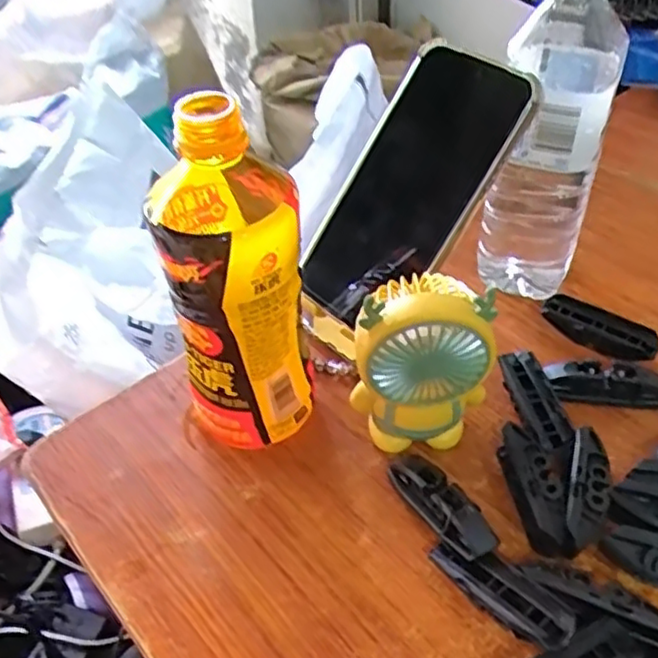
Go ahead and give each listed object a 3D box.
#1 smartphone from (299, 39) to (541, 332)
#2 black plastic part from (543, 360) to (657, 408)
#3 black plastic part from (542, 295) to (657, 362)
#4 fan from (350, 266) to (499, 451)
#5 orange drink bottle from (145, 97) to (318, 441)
[{"bbox_3d":[0.046,-0.080,0.398,0.013,0.168,0.087,11,23,-49],"label":"smartphone"},{"bbox_3d":[0.165,0.033,0.401,0.069,0.018,0.020,3,44,7],"label":"black plastic part"},{"bbox_3d":[0.173,0.001,0.434,0.071,0.018,0.025,30,53,31],"label":"black plastic part"},{"bbox_3d":[0.047,0.022,0.354,0.065,0.111,0.037,-7,44,-3],"label":"fan"},{"bbox_3d":[-0.048,-0.022,0.352,0.063,0.187,0.074,-10,44,-6],"label":"orange drink bottle"}]

